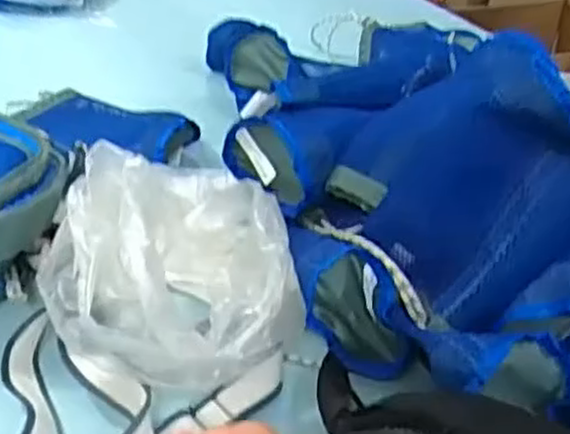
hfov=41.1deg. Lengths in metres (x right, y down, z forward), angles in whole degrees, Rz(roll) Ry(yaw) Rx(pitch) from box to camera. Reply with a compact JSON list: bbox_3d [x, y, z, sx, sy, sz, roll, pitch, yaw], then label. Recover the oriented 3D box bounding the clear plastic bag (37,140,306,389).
[{"bbox_3d":[-0.073,0.032,0.533,0.169,0.116,0.189,6,31,-2],"label":"clear plastic bag"}]

